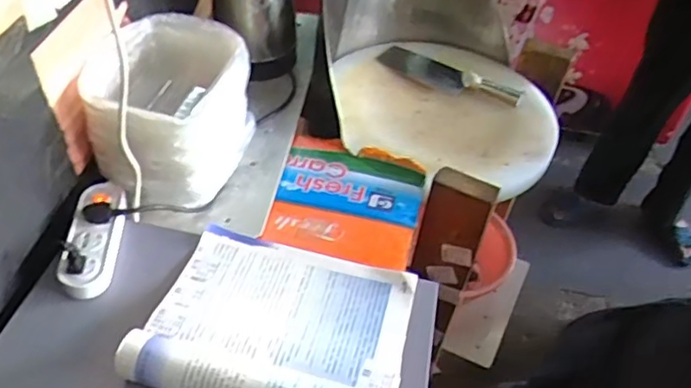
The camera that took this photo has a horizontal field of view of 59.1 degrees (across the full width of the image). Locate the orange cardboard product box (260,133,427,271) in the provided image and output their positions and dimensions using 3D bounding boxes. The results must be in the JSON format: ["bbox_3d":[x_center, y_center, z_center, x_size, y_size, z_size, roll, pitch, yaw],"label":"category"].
[{"bbox_3d":[0.004,0.015,0.961,0.228,0.034,0.264,10,44,4],"label":"orange cardboard product box"}]

